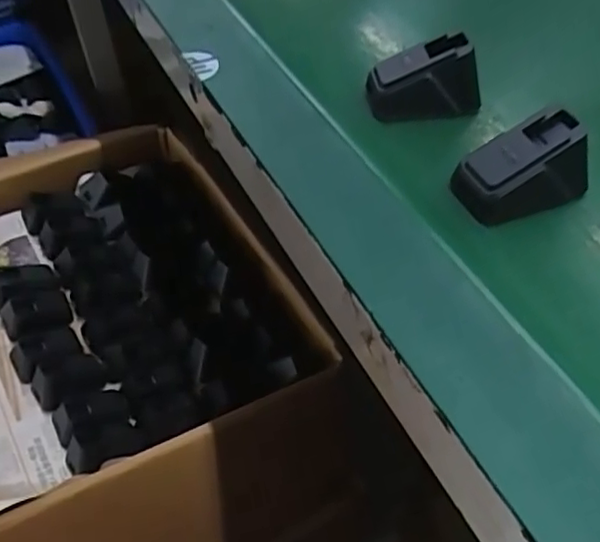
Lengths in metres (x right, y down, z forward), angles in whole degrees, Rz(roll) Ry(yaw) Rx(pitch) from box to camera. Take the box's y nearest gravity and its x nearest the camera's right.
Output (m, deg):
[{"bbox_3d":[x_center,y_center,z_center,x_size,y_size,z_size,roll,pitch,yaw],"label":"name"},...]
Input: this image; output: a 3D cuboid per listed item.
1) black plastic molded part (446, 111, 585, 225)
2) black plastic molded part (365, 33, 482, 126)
[{"bbox_3d":[0.118,-0.054,0.331,0.062,0.044,0.031,-16,50,-10],"label":"black plastic molded part"},{"bbox_3d":[0.077,-0.118,0.385,0.068,0.045,0.023,-1,49,3],"label":"black plastic molded part"}]

